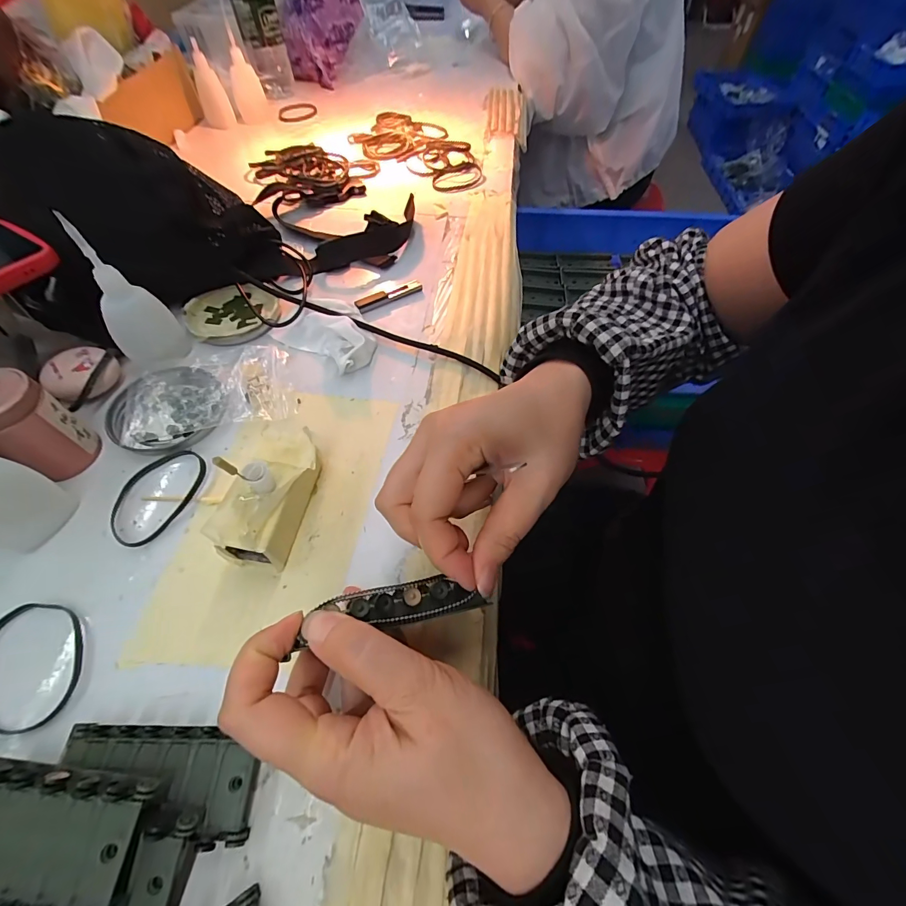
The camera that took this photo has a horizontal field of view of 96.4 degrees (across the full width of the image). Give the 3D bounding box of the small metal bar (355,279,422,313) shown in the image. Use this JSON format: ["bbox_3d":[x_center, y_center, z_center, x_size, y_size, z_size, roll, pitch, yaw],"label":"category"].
[{"bbox_3d":[-0.062,-0.152,0.389,0.068,0.007,0.014,-29,63,-19],"label":"small metal bar"}]

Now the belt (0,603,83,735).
[{"bbox_3d":[-0.226,0.111,0.214,0.047,0.004,0.066,-21,60,-15],"label":"belt"}]

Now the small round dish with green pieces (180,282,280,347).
[{"bbox_3d":[-0.199,-0.125,0.369,0.076,0.014,0.077,1,57,-1],"label":"small round dish with green pieces"}]

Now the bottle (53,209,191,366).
[{"bbox_3d":[-0.240,-0.111,0.293,0.038,0.103,0.034,-3,57,-4],"label":"bottle"}]

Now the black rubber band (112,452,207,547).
[{"bbox_3d":[-0.198,0.027,0.271,0.049,0.005,0.069,27,60,15],"label":"black rubber band"}]

